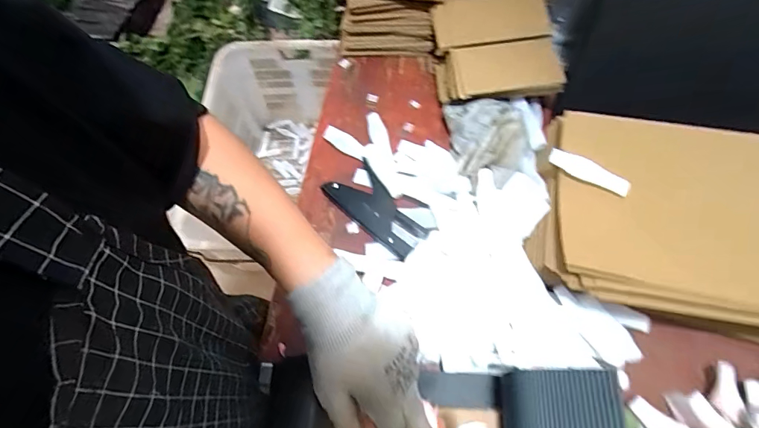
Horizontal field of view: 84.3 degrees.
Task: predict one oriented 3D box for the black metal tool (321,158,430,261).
[{"bbox_3d":[0.000,-0.009,0.552,0.071,0.017,0.143,-41,70,-14],"label":"black metal tool"}]

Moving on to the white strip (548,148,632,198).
[{"bbox_3d":[0.237,-0.048,0.473,0.090,0.015,0.019,27,70,14],"label":"white strip"}]

